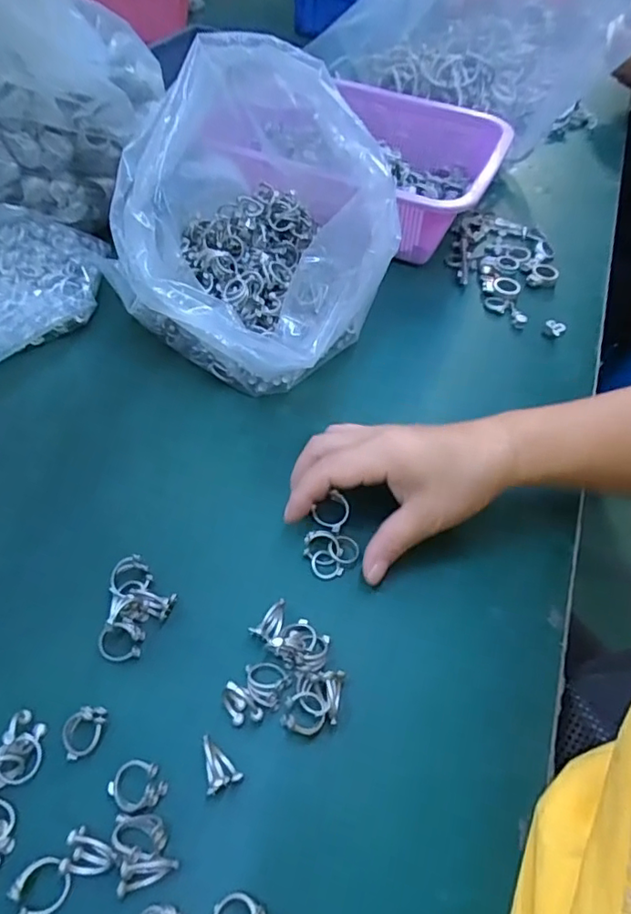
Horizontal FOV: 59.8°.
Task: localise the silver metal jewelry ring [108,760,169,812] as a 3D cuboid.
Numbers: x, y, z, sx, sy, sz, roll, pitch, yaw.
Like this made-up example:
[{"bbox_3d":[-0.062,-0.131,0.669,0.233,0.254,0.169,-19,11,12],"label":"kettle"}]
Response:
[{"bbox_3d":[-0.084,0.154,0.258,0.022,0.009,0.023,3,53,-4],"label":"silver metal jewelry ring"}]

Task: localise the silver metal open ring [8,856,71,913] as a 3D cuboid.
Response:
[{"bbox_3d":[-0.116,0.181,0.231,0.020,0.013,0.020,3,53,-4],"label":"silver metal open ring"}]

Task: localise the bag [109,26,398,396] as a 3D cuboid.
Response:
[{"bbox_3d":[-0.033,-0.164,0.396,0.172,0.183,0.183,13,53,4],"label":"bag"}]

